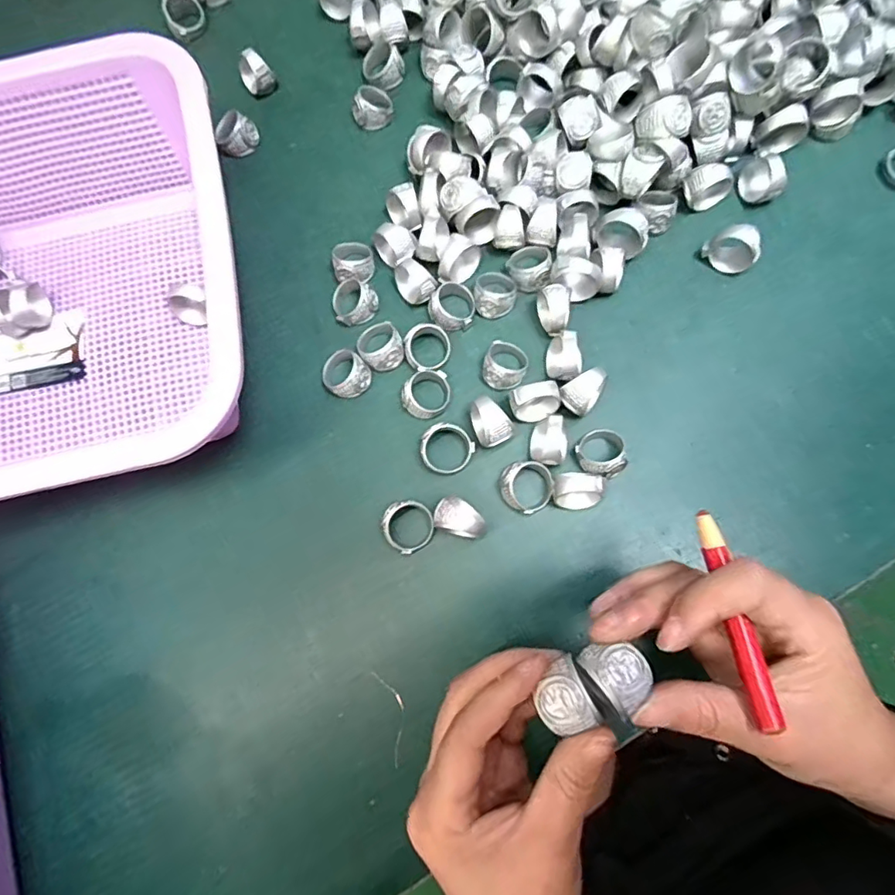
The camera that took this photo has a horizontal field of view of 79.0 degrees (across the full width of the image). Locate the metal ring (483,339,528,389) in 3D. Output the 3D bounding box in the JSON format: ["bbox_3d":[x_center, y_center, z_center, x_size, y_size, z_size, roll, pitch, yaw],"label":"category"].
[{"bbox_3d":[0.032,-0.046,0.298,0.023,0.017,0.026,17,79,6],"label":"metal ring"}]

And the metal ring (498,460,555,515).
[{"bbox_3d":[0.041,0.021,0.284,0.027,0.016,0.026,-1,78,3],"label":"metal ring"}]

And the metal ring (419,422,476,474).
[{"bbox_3d":[-0.001,0.001,0.290,0.026,0.016,0.026,-1,78,3],"label":"metal ring"}]

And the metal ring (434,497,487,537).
[{"bbox_3d":[0.007,0.036,0.277,0.026,0.026,0.019,20,80,7],"label":"metal ring"}]

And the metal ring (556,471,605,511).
[{"bbox_3d":[0.066,0.022,0.276,0.022,0.024,0.016,6,78,4],"label":"metal ring"}]

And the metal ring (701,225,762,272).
[{"bbox_3d":[0.158,-0.110,0.300,0.027,0.024,0.015,41,83,10],"label":"metal ring"}]

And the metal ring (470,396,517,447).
[{"bbox_3d":[0.022,-0.012,0.288,0.019,0.022,0.025,-28,78,-3],"label":"metal ring"}]

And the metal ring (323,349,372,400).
[{"bbox_3d":[-0.057,-0.041,0.304,0.027,0.015,0.024,44,83,10],"label":"metal ring"}]

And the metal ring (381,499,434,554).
[{"bbox_3d":[-0.020,0.041,0.282,0.026,0.017,0.025,-1,78,3],"label":"metal ring"}]

